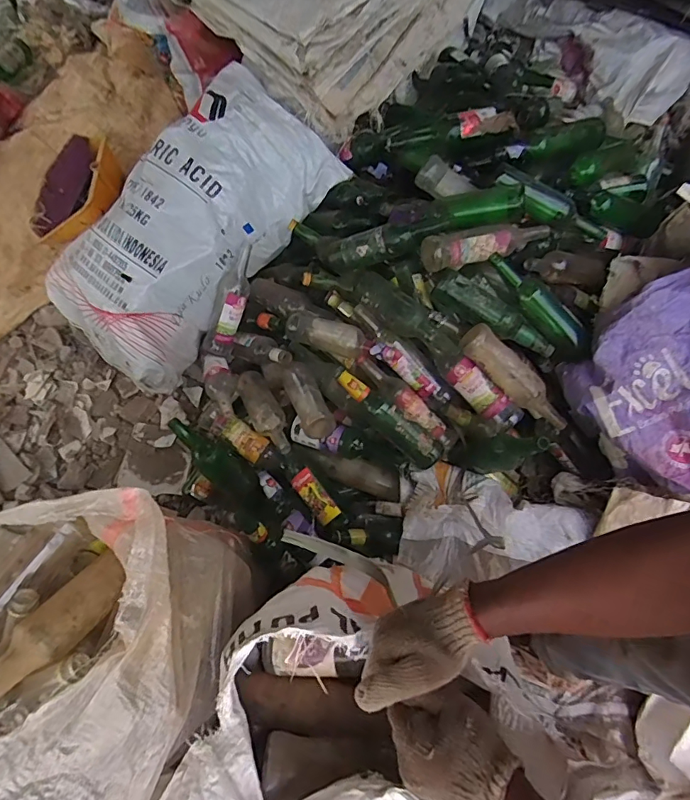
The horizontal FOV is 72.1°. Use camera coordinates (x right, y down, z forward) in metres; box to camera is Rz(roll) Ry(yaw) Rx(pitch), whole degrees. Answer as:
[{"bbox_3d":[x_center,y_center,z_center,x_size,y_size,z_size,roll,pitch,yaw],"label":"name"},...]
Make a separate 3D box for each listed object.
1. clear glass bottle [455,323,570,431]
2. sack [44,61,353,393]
[{"bbox_3d":[0.361,-0.042,0.992,0.292,0.064,0.079,43,75,-7],"label":"clear glass bottle"},{"bbox_3d":[-0.382,-0.418,1.144,0.391,0.226,0.733,38,88,11],"label":"sack"}]

